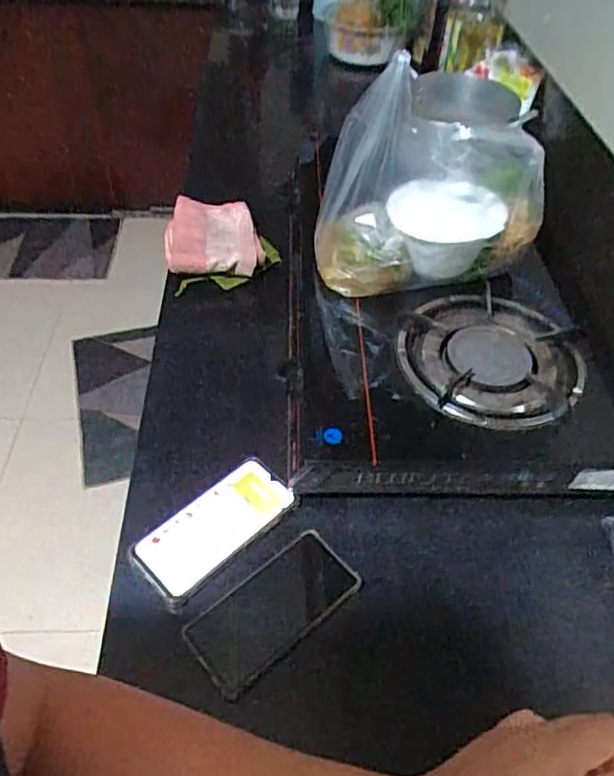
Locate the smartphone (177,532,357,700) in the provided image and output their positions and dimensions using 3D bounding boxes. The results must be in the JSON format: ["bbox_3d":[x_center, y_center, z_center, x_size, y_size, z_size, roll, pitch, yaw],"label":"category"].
[{"bbox_3d":[-0.030,0.201,0.560,0.158,0.011,0.075,-31,56,-27],"label":"smartphone"}]

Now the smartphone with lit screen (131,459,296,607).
[{"bbox_3d":[-0.092,0.138,0.614,0.079,0.012,0.163,37,56,27],"label":"smartphone with lit screen"}]

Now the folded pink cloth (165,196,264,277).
[{"bbox_3d":[-0.138,-0.229,0.925,0.148,0.038,0.153,3,48,0],"label":"folded pink cloth"}]

